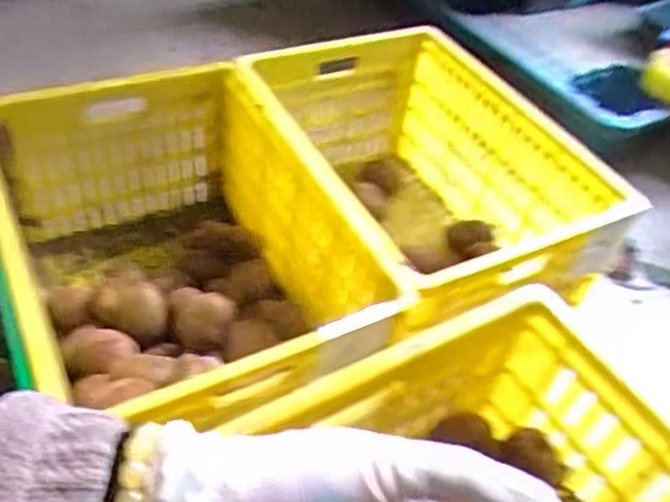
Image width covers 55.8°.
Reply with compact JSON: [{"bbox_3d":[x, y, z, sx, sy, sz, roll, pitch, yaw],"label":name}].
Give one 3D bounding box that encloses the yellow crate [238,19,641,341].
[{"bbox_3d":[0.107,-0.088,0.940,0.360,0.248,0.519,-17,50,-23],"label":"yellow crate"}]

